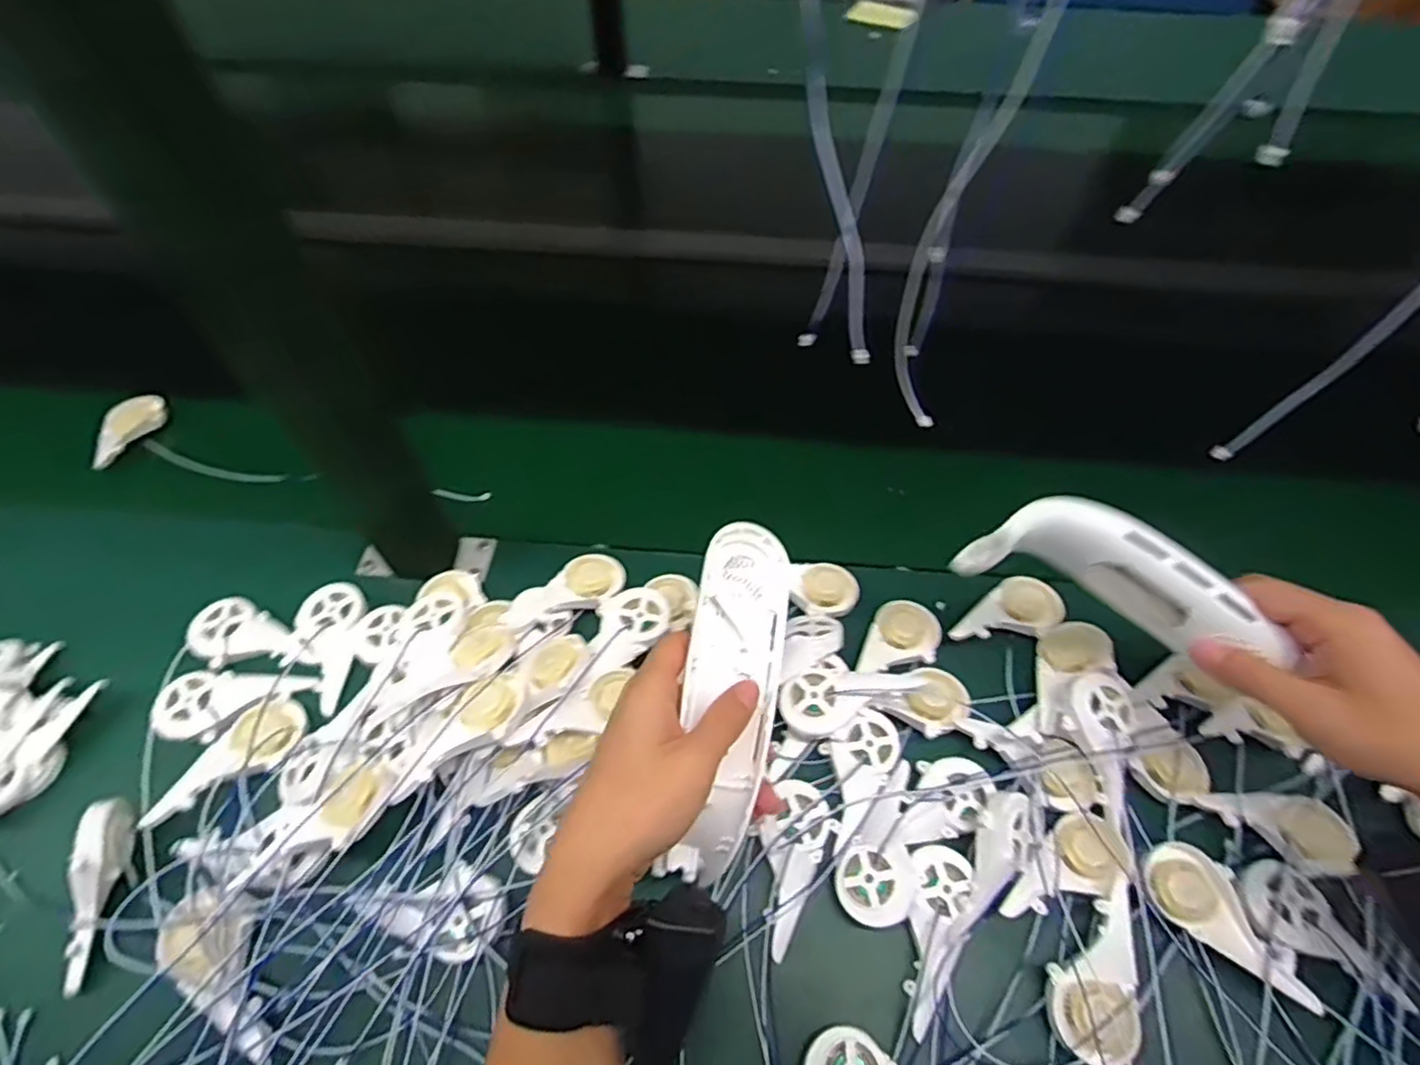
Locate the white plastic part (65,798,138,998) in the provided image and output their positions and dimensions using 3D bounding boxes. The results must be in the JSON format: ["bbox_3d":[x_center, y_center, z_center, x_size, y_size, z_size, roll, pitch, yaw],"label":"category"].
[{"bbox_3d":[-0.344,0.202,0.367,0.018,0.028,0.095,-2,72,-5],"label":"white plastic part"}]

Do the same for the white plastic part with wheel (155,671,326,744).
[{"bbox_3d":[-0.317,0.110,0.436,0.095,0.011,0.043,-9,57,-6],"label":"white plastic part with wheel"}]

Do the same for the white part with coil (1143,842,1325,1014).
[{"bbox_3d":[0.297,0.219,0.372,0.089,0.009,0.044,33,62,20],"label":"white part with coil"}]

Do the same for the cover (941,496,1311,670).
[{"bbox_3d":[0.223,0.025,0.357,0.170,0.049,0.041,21,52,-8],"label":"cover"}]

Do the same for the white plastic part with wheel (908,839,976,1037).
[{"bbox_3d":[0.127,0.226,0.365,0.032,0.010,0.093,14,64,8],"label":"white plastic part with wheel"}]

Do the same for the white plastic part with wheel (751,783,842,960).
[{"bbox_3d":[0.047,0.197,0.389,0.048,0.016,0.093,13,64,7],"label":"white plastic part with wheel"}]

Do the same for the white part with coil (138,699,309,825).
[{"bbox_3d":[-0.302,0.143,0.410,0.045,0.014,0.091,27,60,16],"label":"white part with coil"}]

